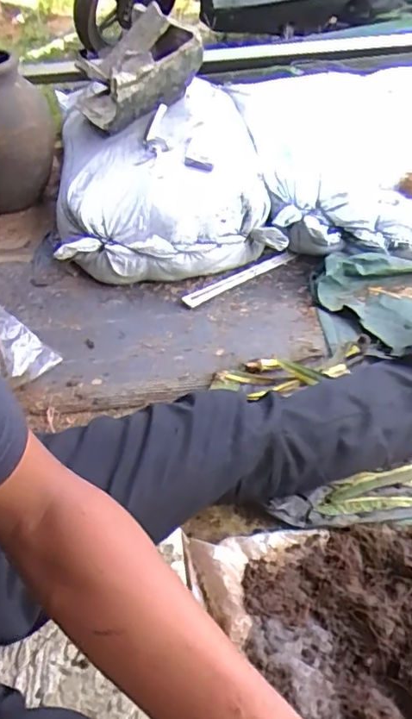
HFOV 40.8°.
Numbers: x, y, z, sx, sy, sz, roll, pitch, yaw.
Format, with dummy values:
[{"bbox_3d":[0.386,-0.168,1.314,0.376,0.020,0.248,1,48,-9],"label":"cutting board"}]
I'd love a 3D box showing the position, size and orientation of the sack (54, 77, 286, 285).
[{"bbox_3d":[-0.103,-0.367,1.151,0.411,0.249,0.447,-9,48,-7],"label":"sack"}]

